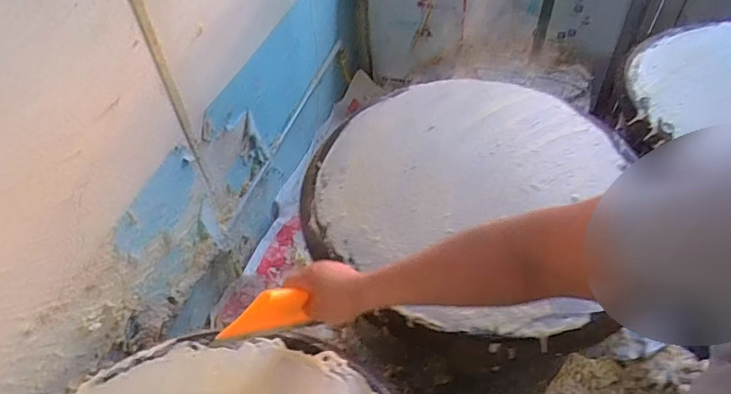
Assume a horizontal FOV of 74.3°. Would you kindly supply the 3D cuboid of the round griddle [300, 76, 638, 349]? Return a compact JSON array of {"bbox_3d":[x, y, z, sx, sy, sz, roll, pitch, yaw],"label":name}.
[{"bbox_3d":[0.181,-0.044,0.909,0.540,0.037,0.617,16,53,16],"label":"round griddle"}]

